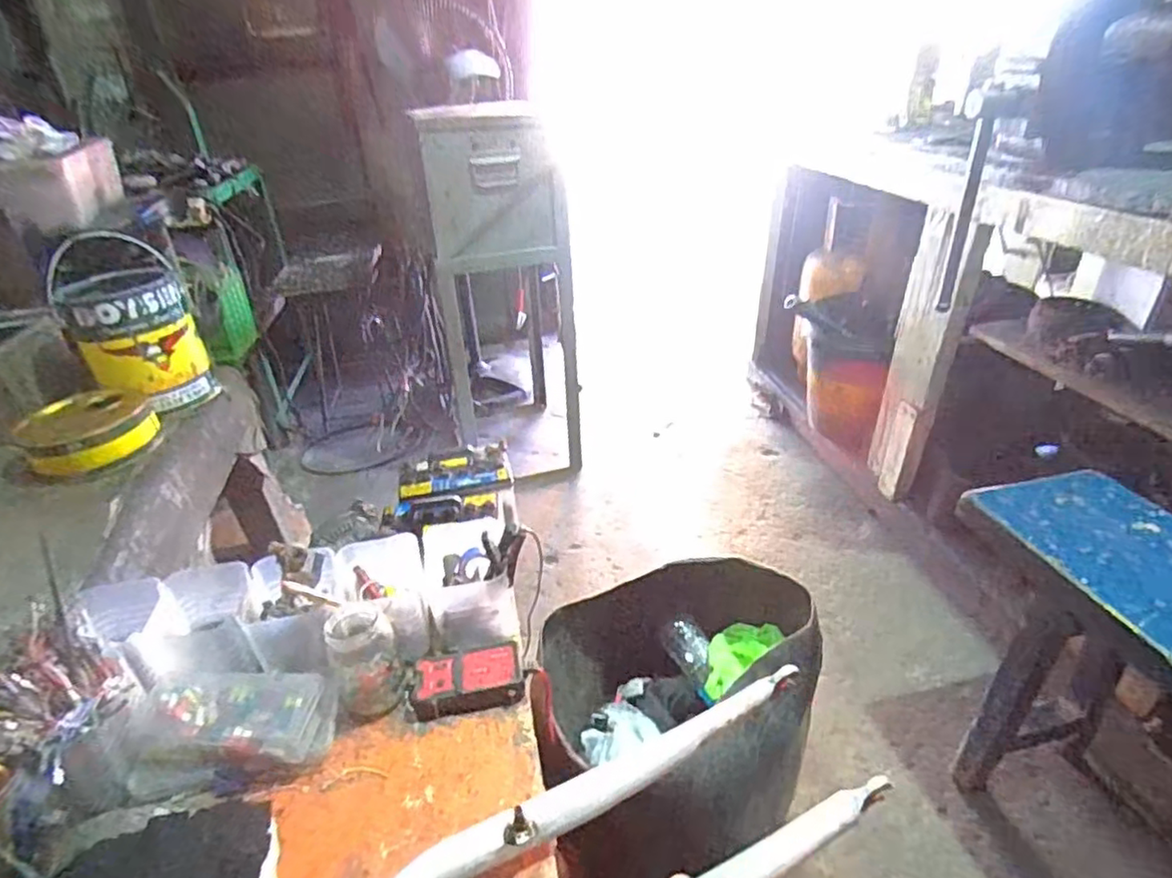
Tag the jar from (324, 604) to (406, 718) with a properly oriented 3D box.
[{"bbox_3d":[-0.213,0.218,0.630,0.059,0.103,0.058,-2,31,1],"label":"jar"}]

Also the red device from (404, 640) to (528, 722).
[{"bbox_3d":[-0.120,0.246,0.643,0.113,0.030,0.062,-8,32,-7],"label":"red device"}]

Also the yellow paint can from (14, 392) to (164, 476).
[{"bbox_3d":[-0.722,-0.008,0.944,0.163,0.067,0.157,-29,40,-36],"label":"yellow paint can"}]

